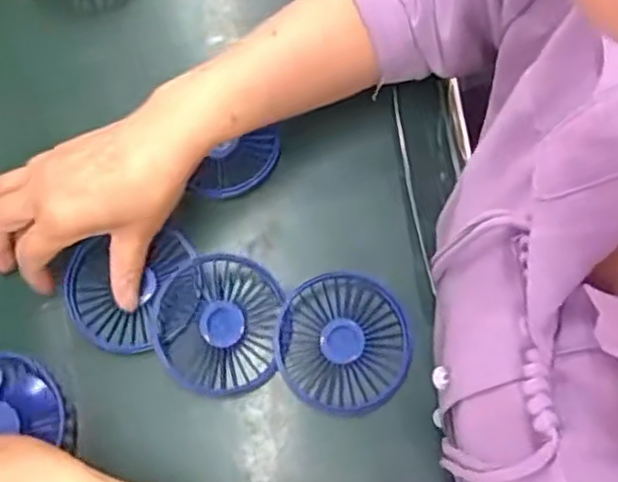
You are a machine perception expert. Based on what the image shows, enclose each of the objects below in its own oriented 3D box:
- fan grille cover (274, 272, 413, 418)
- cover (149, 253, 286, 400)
[{"bbox_3d":[0.023,0.067,0.445,0.088,0.025,0.088,-16,73,-4],"label":"fan grille cover"},{"bbox_3d":[-0.062,0.055,0.446,0.081,0.020,0.090,6,73,3],"label":"cover"}]

